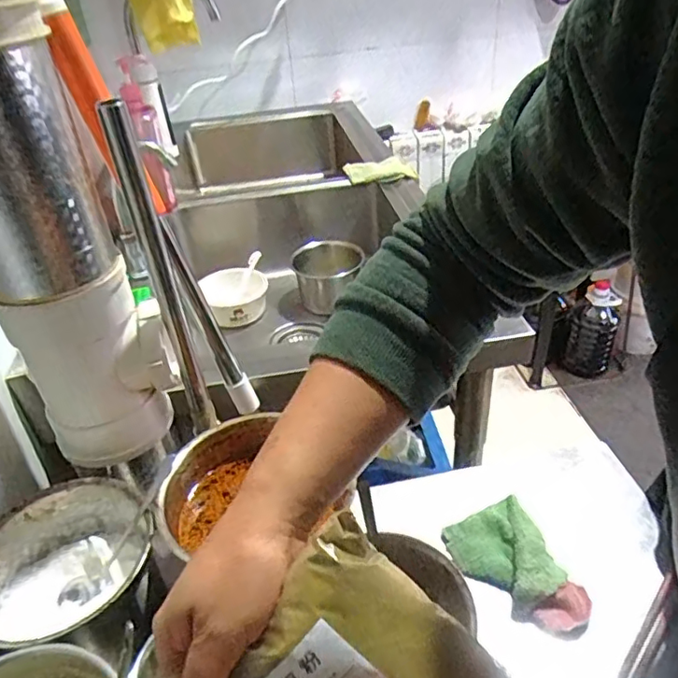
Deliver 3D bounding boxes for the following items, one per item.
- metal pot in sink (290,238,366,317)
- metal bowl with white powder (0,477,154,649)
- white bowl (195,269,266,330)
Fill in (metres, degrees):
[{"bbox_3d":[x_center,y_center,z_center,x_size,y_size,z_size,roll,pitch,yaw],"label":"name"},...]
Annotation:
[{"bbox_3d":[-0.023,-0.115,1.147,0.134,0.115,0.125,5,37,14],"label":"metal pot in sink"},{"bbox_3d":[-0.239,0.213,0.520,0.146,0.087,0.151,-3,36,3],"label":"metal bowl with white powder"},{"bbox_3d":[-0.196,-0.084,1.123,0.122,0.075,0.122,-3,36,3],"label":"white bowl"}]

